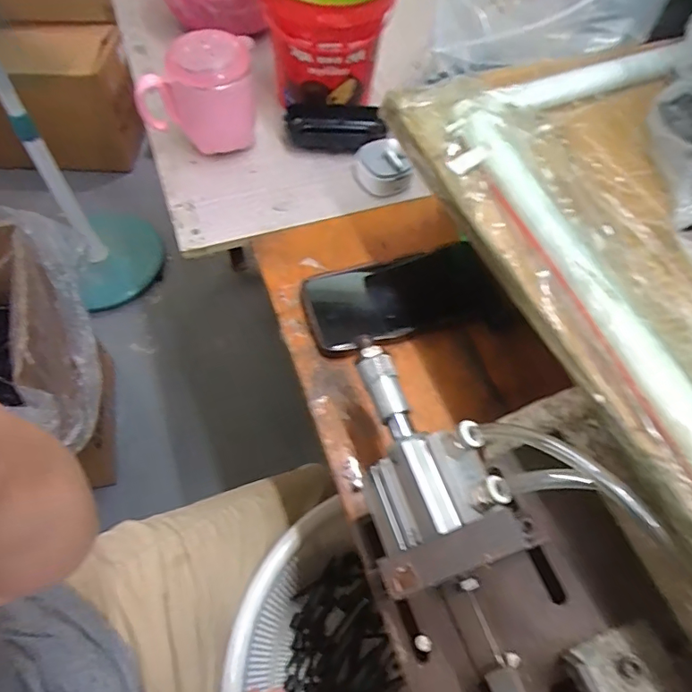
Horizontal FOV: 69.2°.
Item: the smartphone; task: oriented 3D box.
[{"bbox_3d":[0.046,-0.044,0.429,0.158,0.008,0.078,-16,62,-5],"label":"smartphone"}]

